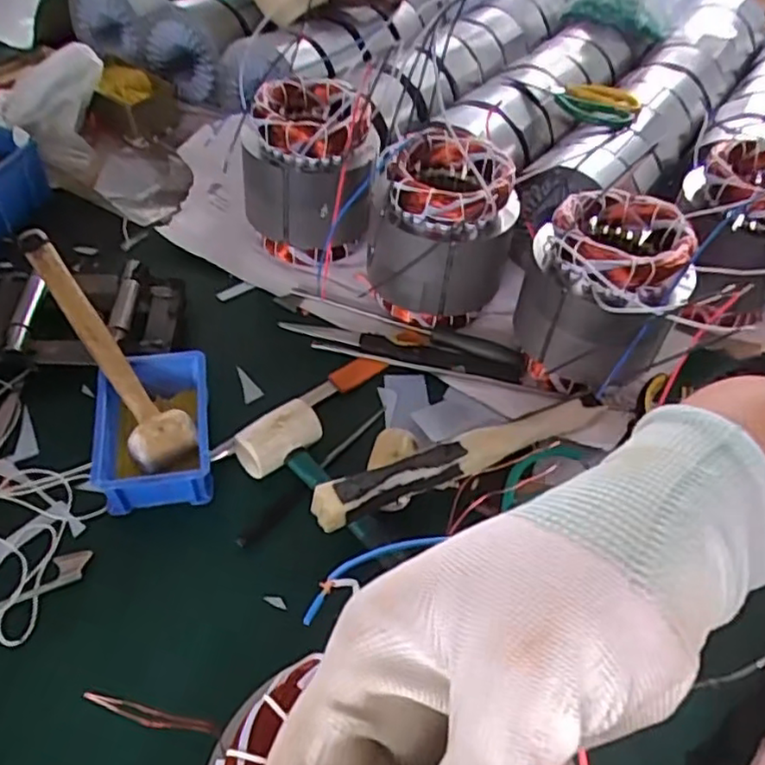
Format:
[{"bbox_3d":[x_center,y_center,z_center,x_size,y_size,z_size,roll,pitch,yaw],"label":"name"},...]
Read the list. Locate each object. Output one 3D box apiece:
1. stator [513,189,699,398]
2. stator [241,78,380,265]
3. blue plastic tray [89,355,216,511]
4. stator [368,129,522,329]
[{"bbox_3d":[0.215,-0.079,0.676,0.143,0.182,0.148,19,51,9],"label":"stator"},{"bbox_3d":[-0.089,-0.241,0.792,0.141,0.175,0.147,-4,51,-10],"label":"stator"},{"bbox_3d":[-0.212,0.042,0.624,0.099,0.054,0.150,-4,51,-10],"label":"blue plastic tray"},{"bbox_3d":[0.064,-0.161,0.737,0.146,0.176,0.129,17,51,8],"label":"stator"}]

